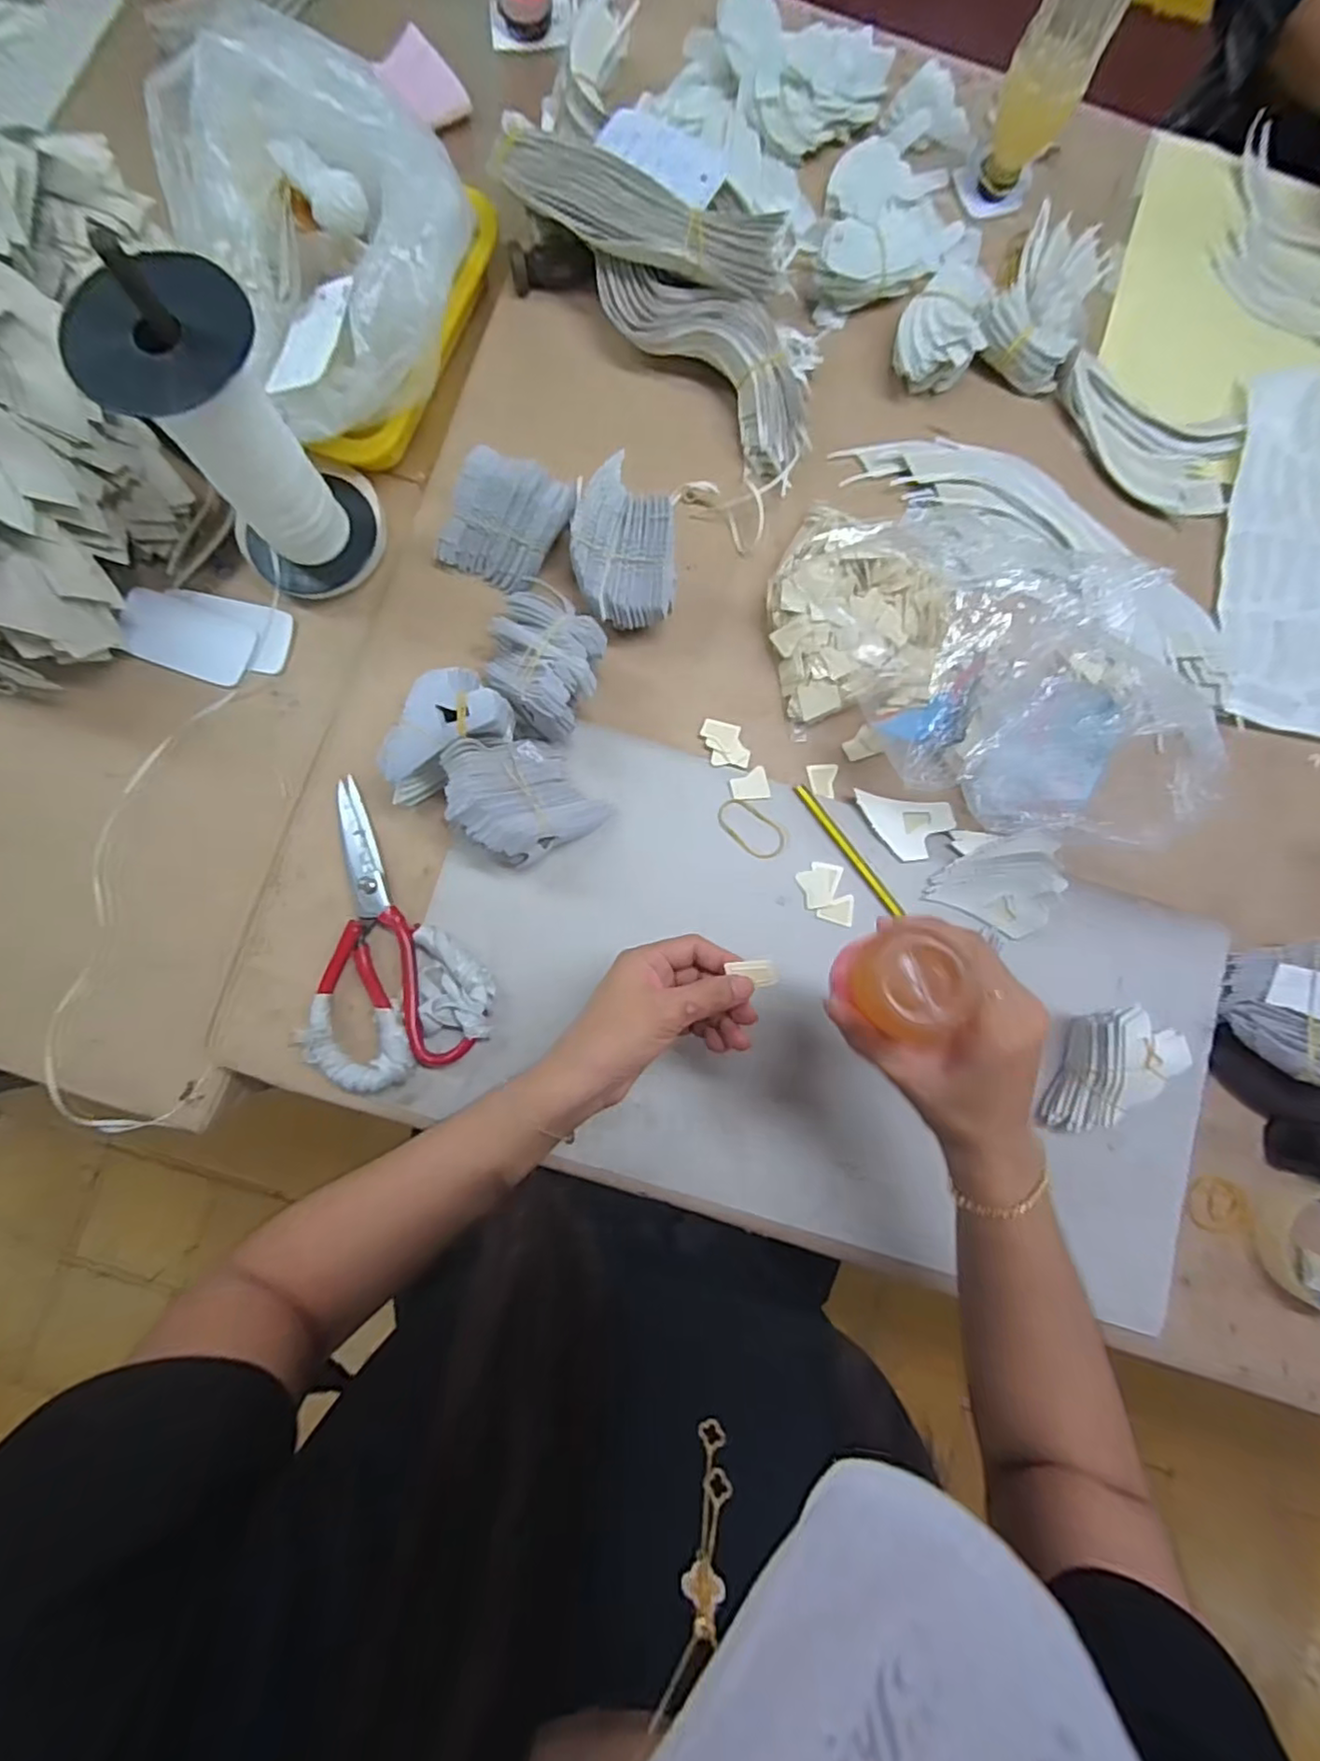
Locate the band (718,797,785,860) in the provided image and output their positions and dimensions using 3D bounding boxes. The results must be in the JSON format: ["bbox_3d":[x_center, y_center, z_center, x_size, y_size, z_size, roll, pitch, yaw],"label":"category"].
[{"bbox_3d":[0.068,-0.038,0.481,0.056,0.004,0.028,39,90,0],"label":"band"}]

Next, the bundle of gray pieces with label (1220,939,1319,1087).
[{"bbox_3d":[0.460,0.091,0.454,0.093,0.045,0.107,1,78,24],"label":"bundle of gray pieces with label"}]

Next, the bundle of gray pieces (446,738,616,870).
[{"bbox_3d":[-0.097,-0.059,0.447,0.091,0.060,0.088,-36,86,-5],"label":"bundle of gray pieces"}]

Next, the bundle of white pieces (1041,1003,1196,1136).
[{"bbox_3d":[0.315,0.136,0.449,0.056,0.053,0.089,16,83,0],"label":"bundle of white pieces"}]

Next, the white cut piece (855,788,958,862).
[{"bbox_3d":[0.183,-0.039,0.482,0.073,0.005,0.045,6,84,-1],"label":"white cut piece"}]

